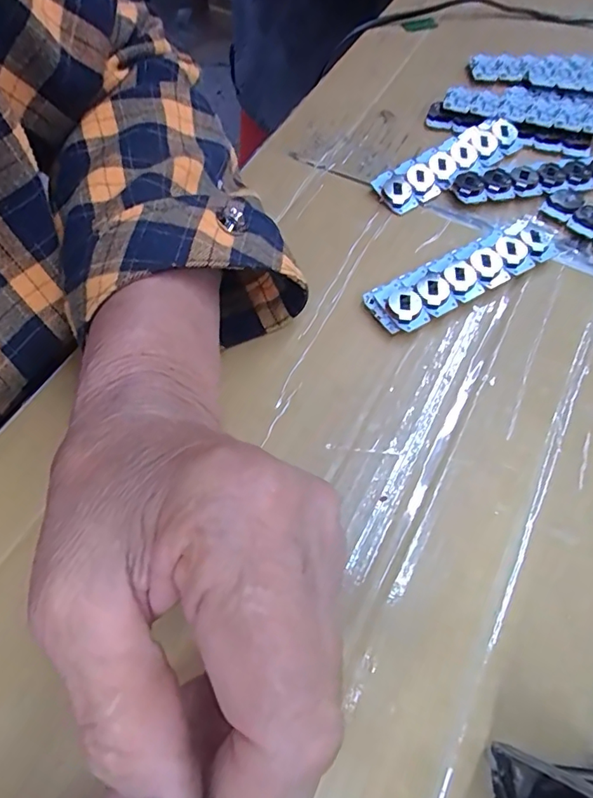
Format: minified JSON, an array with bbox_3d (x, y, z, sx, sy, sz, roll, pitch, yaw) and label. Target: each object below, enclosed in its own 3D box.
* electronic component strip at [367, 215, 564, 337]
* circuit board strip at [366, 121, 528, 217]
[{"bbox_3d":[0.094,-0.069,0.270,0.119,0.013,0.031,-29,65,-14],"label":"electronic component strip"},{"bbox_3d":[0.098,-0.150,0.311,0.108,0.012,0.030,-31,66,-15],"label":"circuit board strip"}]

